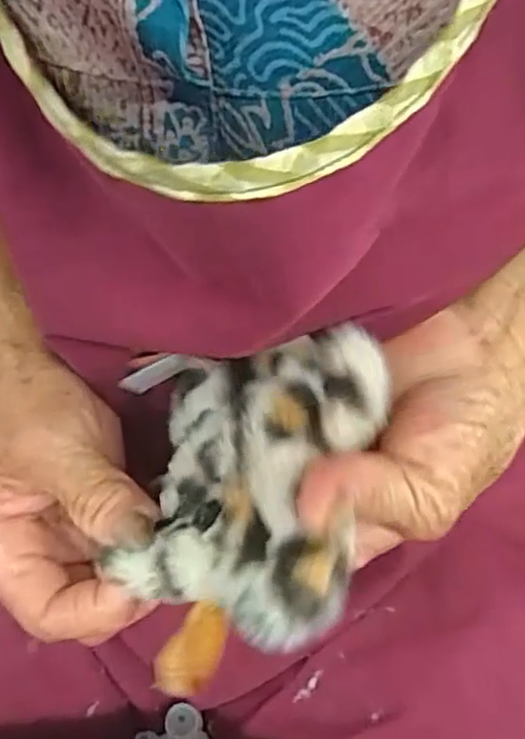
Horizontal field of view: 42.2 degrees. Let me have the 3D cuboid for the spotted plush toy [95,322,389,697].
[{"bbox_3d":[0.003,0.039,0.237,0.082,0.050,0.100,-9,56,35],"label":"spotted plush toy"}]

